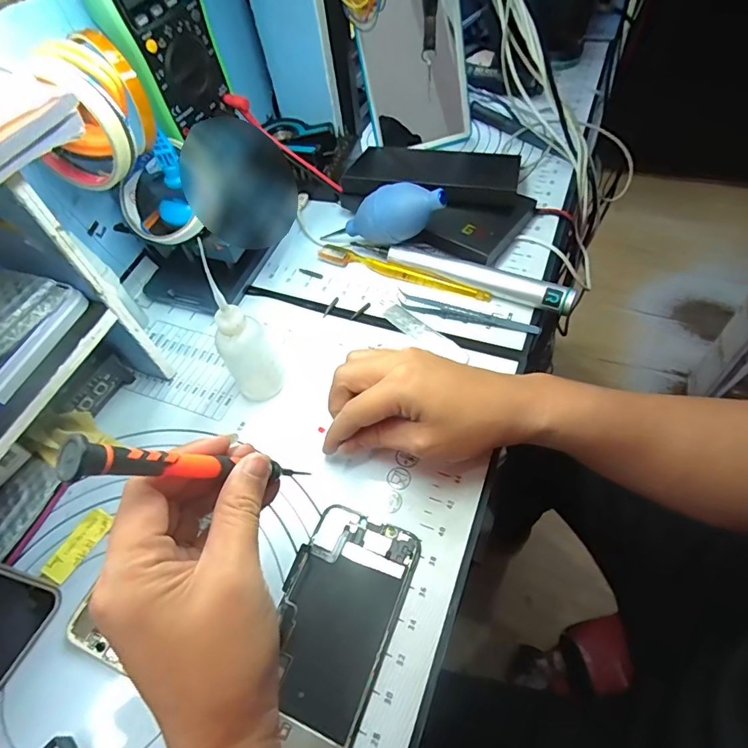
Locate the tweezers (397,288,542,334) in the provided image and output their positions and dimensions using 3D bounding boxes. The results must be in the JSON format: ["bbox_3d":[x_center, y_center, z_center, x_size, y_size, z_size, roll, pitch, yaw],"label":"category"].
[{"bbox_3d":[0.081,-0.053,0.413,0.125,0.015,0.010,14,58,14],"label":"tweezers"}]

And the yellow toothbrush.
[{"bbox_3d":[0.026,-0.096,0.448,0.171,0.014,0.015,20,60,18],"label":"yellow toothbrush"}]

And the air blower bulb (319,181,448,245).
[{"bbox_3d":[0.003,-0.143,0.437,0.136,0.043,0.042,-4,50,37],"label":"air blower bulb"}]

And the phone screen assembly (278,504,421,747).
[{"bbox_3d":[-0.027,0.155,0.288,0.072,0.005,0.140,17,59,16],"label":"phone screen assembly"}]

